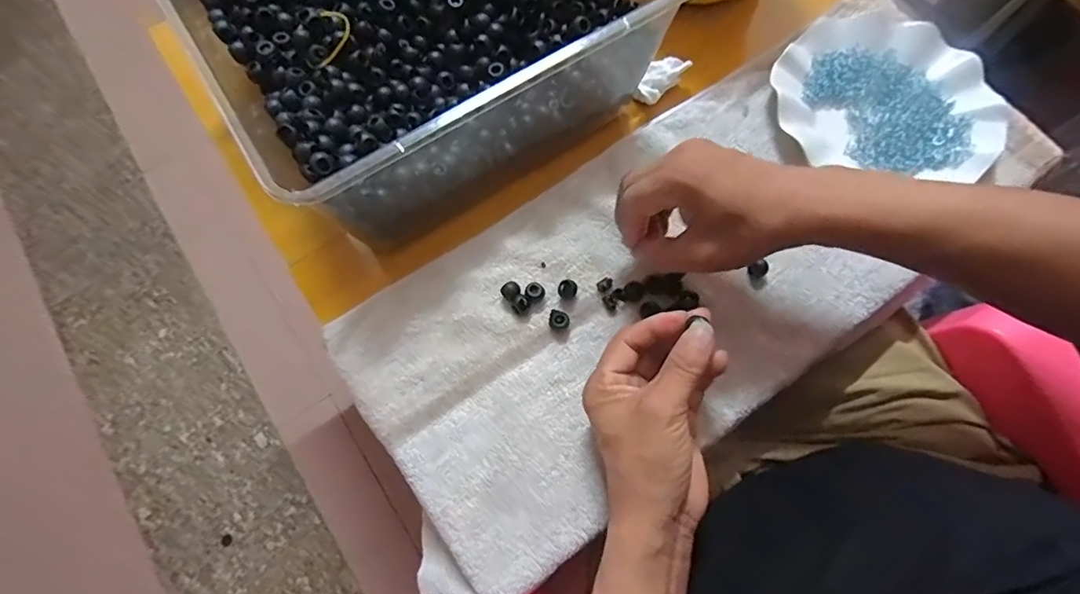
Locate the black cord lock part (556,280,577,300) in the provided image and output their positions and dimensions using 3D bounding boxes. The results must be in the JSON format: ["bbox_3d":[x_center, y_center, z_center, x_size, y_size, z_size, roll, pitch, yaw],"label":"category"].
[{"bbox_3d":[0.021,-0.005,0.396,0.016,0.012,0.013,8,71,3],"label":"black cord lock part"}]

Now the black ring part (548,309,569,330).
[{"bbox_3d":[0.014,0.018,0.388,0.015,0.009,0.014,0,71,0],"label":"black ring part"}]

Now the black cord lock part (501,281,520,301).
[{"bbox_3d":[-0.023,-0.005,0.395,0.013,0.008,0.013,36,75,11],"label":"black cord lock part"}]

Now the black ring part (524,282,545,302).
[{"bbox_3d":[-0.004,-0.005,0.395,0.015,0.009,0.017,-1,71,-1],"label":"black ring part"}]

